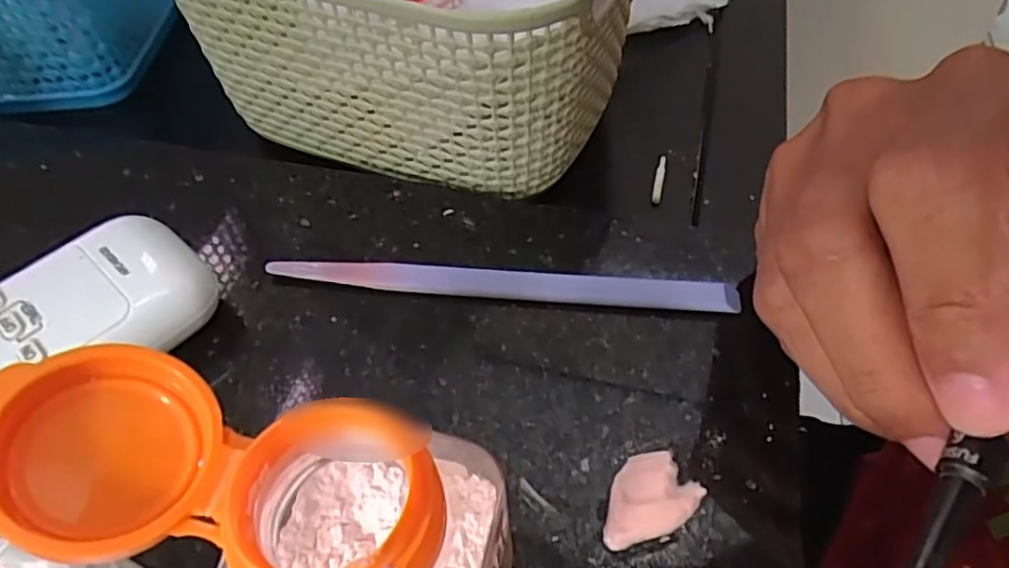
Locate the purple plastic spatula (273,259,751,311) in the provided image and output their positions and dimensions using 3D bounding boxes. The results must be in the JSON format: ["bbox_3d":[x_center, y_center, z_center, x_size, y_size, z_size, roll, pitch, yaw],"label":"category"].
[{"bbox_3d":[-0.002,0.000,0.192,0.137,0.005,0.010,4,51,6],"label":"purple plastic spatula"}]

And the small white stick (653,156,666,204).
[{"bbox_3d":[0.061,-0.041,0.251,0.004,0.004,0.025,10,51,12],"label":"small white stick"}]

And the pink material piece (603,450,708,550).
[{"bbox_3d":[0.033,0.050,0.149,0.026,0.004,0.018,-30,54,-21],"label":"pink material piece"}]

